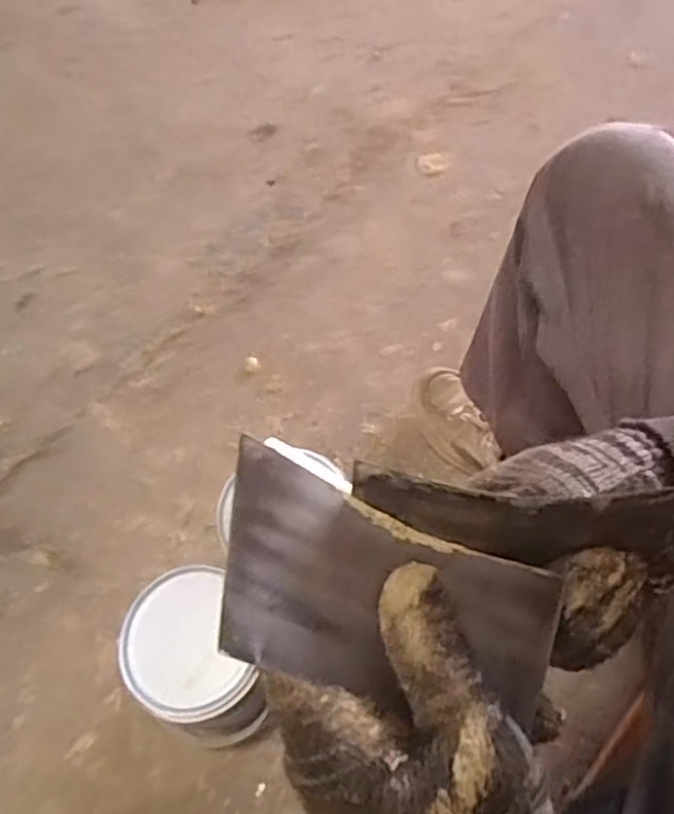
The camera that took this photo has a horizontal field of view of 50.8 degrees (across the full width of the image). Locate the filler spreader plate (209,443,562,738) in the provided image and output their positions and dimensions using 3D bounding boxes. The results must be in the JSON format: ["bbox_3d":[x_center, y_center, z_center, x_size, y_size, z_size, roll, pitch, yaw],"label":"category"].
[{"bbox_3d":[0.017,0.067,0.244,0.126,0.006,0.065,25,60,-9],"label":"filler spreader plate"}]

